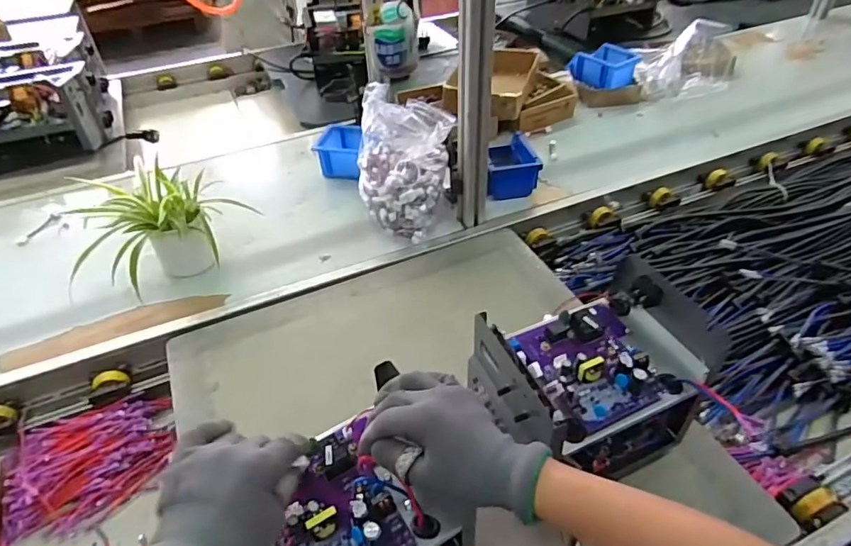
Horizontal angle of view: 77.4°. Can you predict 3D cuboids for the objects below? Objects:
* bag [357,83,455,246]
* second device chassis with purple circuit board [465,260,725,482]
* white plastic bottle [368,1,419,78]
[{"bbox_3d":[-0.042,-0.178,0.925,0.156,0.202,0.144,10,44,13],"label":"bag"},{"bbox_3d":[0.181,0.115,0.584,0.225,0.149,0.160,-18,45,-17],"label":"second device chassis with purple circuit board"},{"bbox_3d":[-0.041,-0.301,0.685,0.063,0.076,0.059,-3,42,-1],"label":"white plastic bottle"}]

